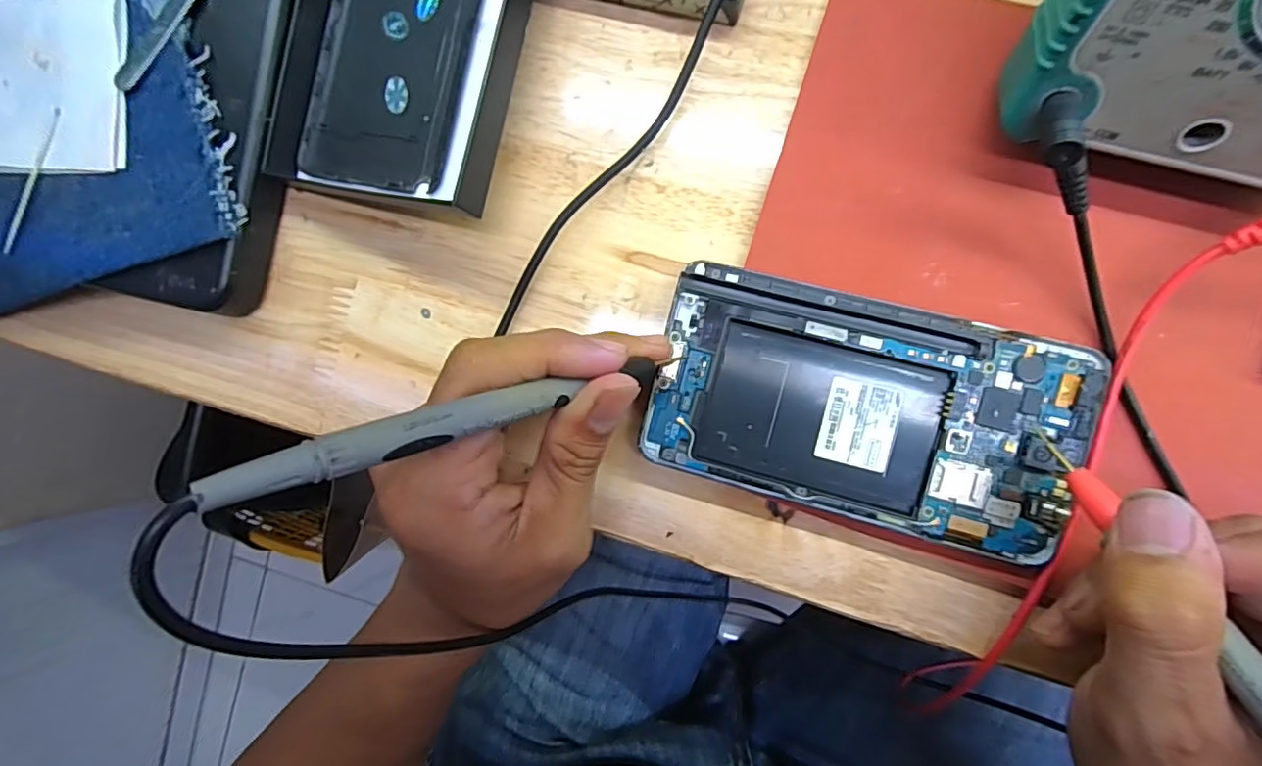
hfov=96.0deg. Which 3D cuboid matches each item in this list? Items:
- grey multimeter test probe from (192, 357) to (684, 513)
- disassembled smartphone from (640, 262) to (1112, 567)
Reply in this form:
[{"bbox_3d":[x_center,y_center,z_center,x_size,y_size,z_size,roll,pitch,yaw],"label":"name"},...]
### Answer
[{"bbox_3d":[-0.036,0.008,0.159,0.016,0.140,0.011,-12,93,45],"label":"grey multimeter test probe"},{"bbox_3d":[0.082,0.009,0.203,0.145,0.007,0.077,15,96,8],"label":"disassembled smartphone"}]

